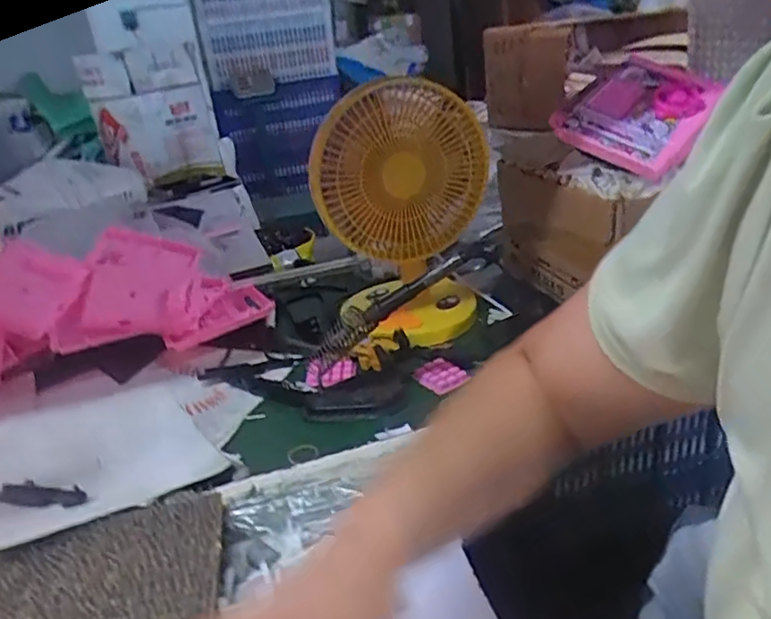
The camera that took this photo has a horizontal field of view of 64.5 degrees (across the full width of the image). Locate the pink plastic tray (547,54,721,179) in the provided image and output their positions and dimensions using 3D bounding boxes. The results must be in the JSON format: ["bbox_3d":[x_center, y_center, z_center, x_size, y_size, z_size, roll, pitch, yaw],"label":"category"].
[{"bbox_3d":[0.286,-0.230,0.698,0.139,0.026,0.154,33,74,29],"label":"pink plastic tray"}]

